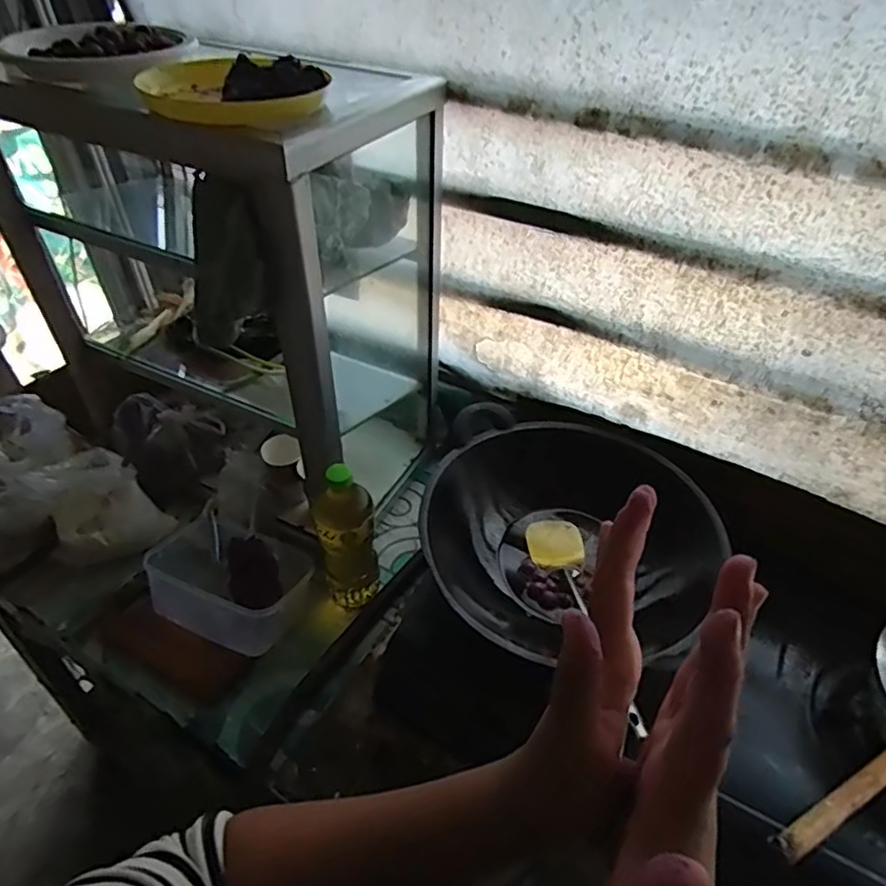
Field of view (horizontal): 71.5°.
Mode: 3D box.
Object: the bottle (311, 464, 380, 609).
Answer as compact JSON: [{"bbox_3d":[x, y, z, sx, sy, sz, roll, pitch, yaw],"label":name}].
[{"bbox_3d":[-0.122,0.127,0.790,0.071,0.209,0.059,-8,44,-9],"label":"bottle"}]

